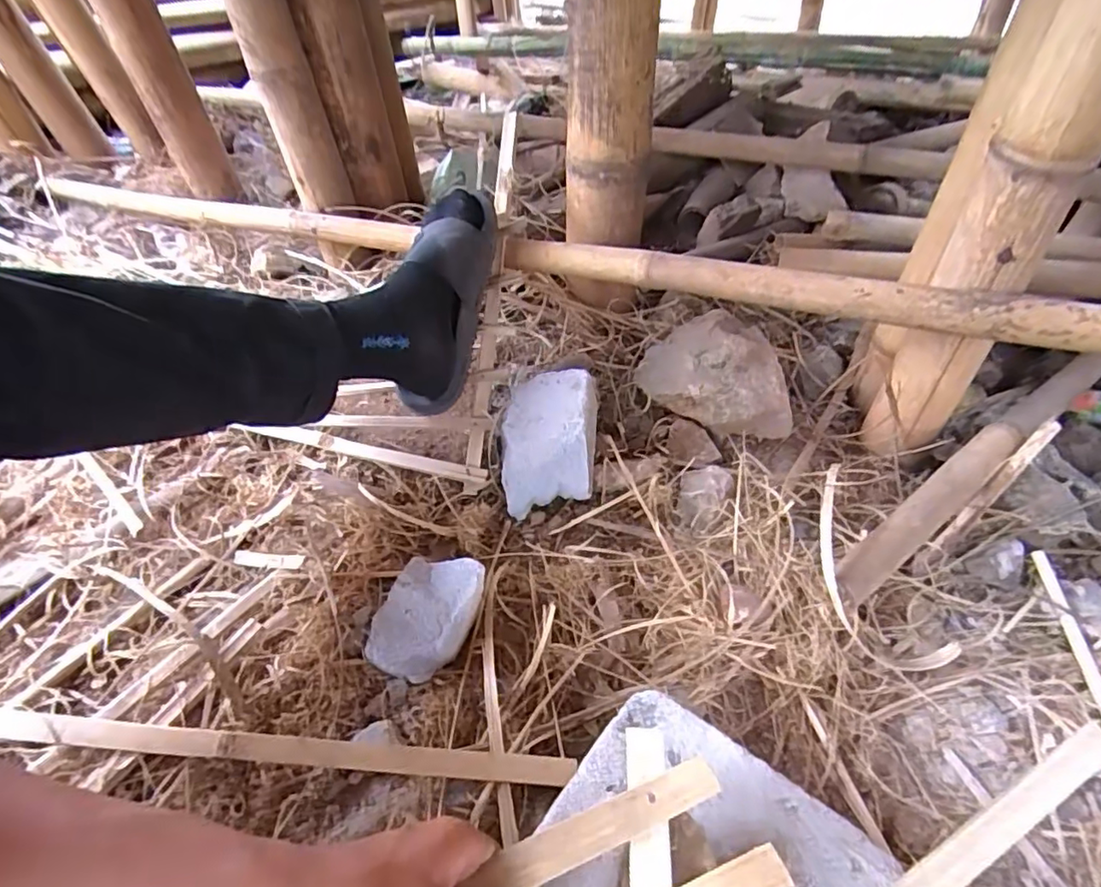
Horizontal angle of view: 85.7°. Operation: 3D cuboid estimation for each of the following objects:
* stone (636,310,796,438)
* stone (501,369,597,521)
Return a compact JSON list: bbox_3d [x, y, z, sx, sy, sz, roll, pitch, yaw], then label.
[{"bbox_3d":[0.198,-0.083,0.736,0.175,0.099,0.160,5,42,4],"label":"stone"},{"bbox_3d":[-0.003,-0.009,0.668,0.102,0.077,0.153,3,42,2],"label":"stone"}]

